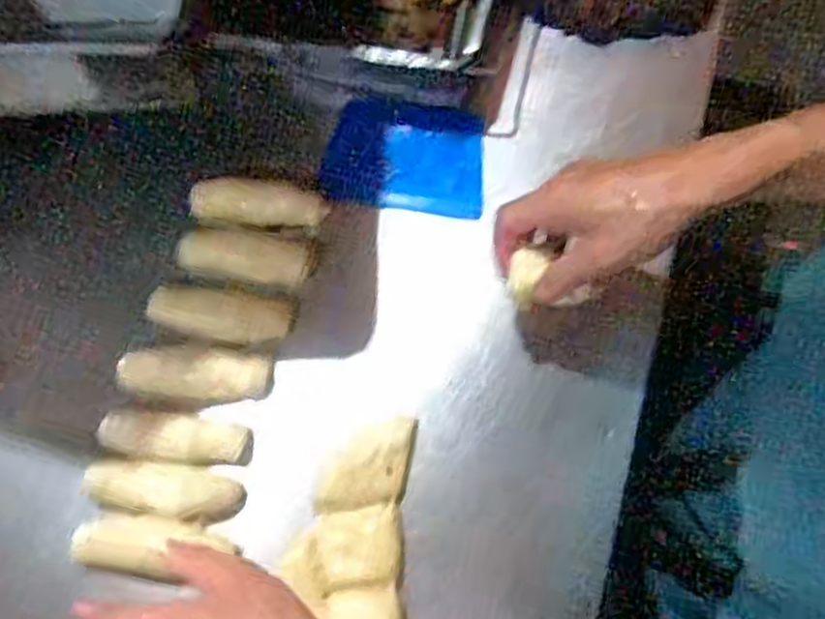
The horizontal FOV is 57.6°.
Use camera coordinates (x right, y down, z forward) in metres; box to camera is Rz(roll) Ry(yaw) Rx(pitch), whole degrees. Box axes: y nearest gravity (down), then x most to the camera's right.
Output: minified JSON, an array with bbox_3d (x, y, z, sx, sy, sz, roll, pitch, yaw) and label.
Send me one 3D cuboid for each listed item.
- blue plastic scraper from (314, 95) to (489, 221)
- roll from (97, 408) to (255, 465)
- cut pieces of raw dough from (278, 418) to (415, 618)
[{"bbox_3d":[-0.005,-0.119,0.584,0.124,0.004,0.081,7,96,-9],"label":"blue plastic scraper"},{"bbox_3d":[-0.169,0.089,0.527,0.108,0.023,0.033,7,75,4],"label":"roll"},{"bbox_3d":[-0.050,0.215,0.486,0.105,0.027,0.282,6,74,4],"label":"cut pieces of raw dough"}]

